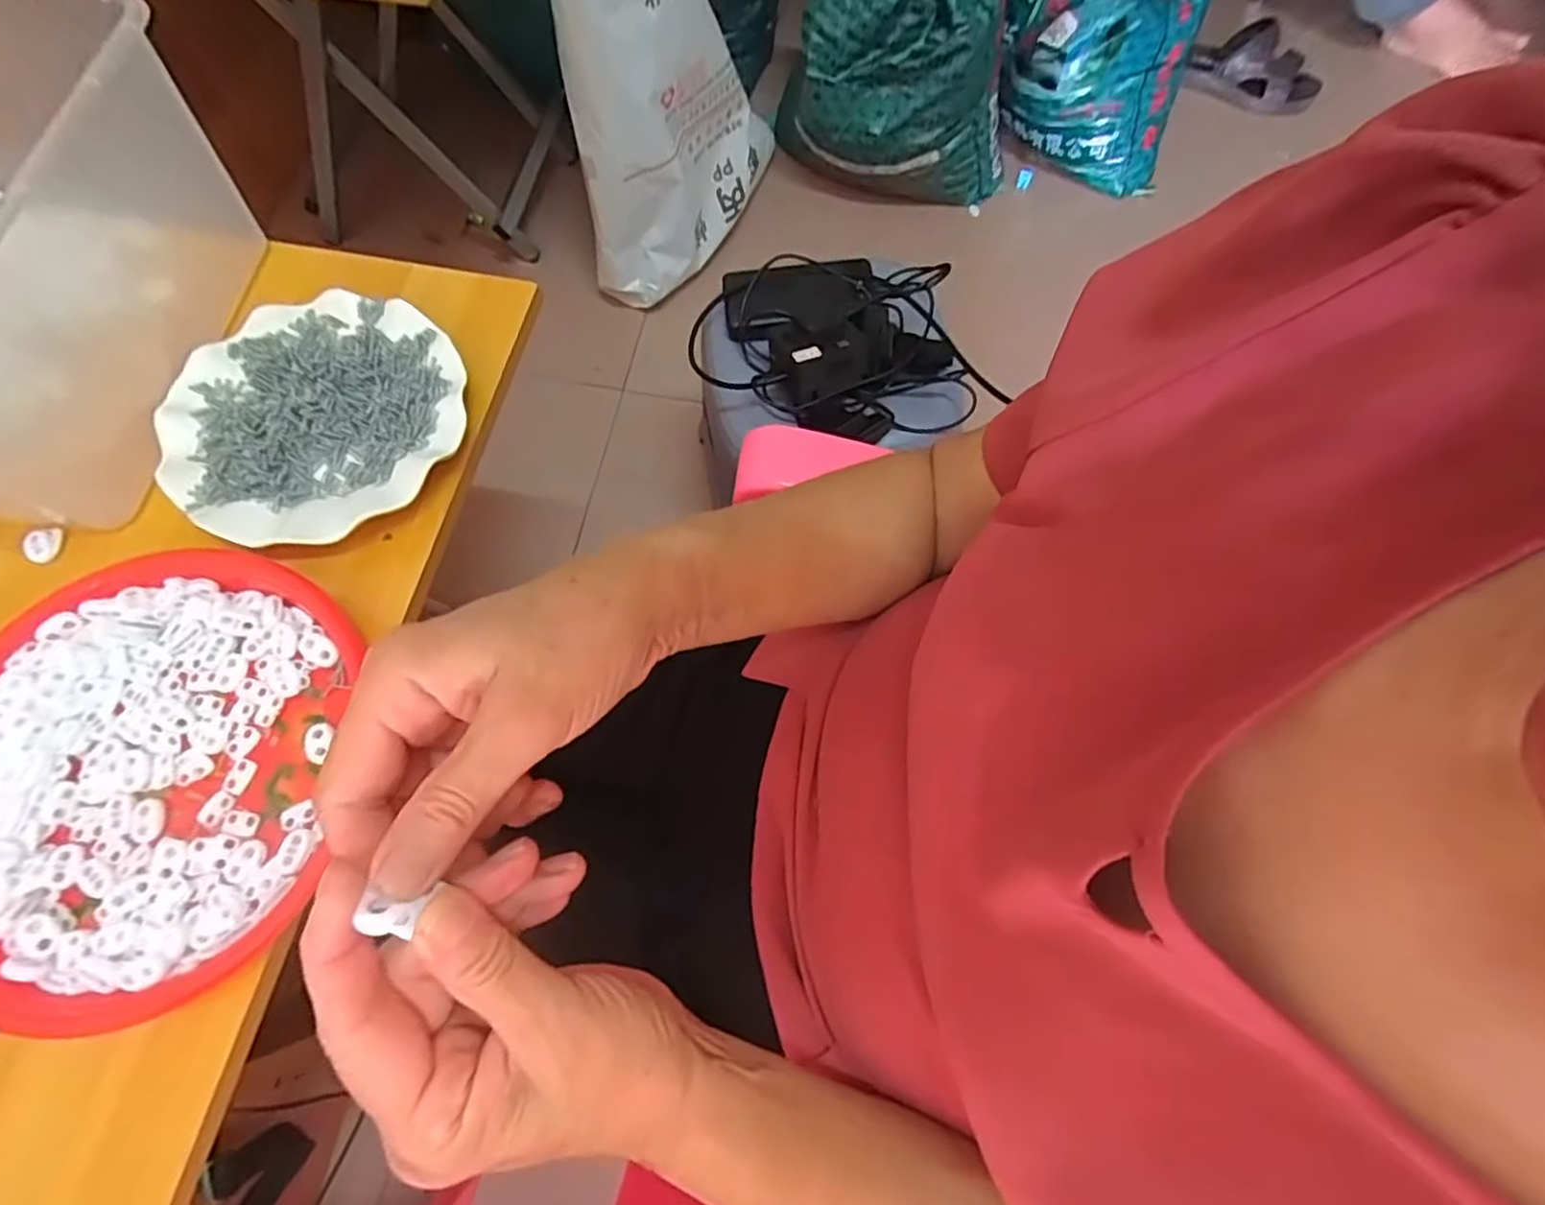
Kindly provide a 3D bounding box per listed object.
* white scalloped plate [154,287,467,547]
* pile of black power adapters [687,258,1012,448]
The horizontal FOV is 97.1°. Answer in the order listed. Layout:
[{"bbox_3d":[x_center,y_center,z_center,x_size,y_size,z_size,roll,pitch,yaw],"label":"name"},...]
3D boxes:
[{"bbox_3d":[-0.290,-0.120,0.439,0.174,0.019,0.178,1,72,-2],"label":"white scalloped plate"},{"bbox_3d":[0.062,-0.270,0.690,0.288,0.075,0.193,8,72,1],"label":"pile of black power adapters"}]

